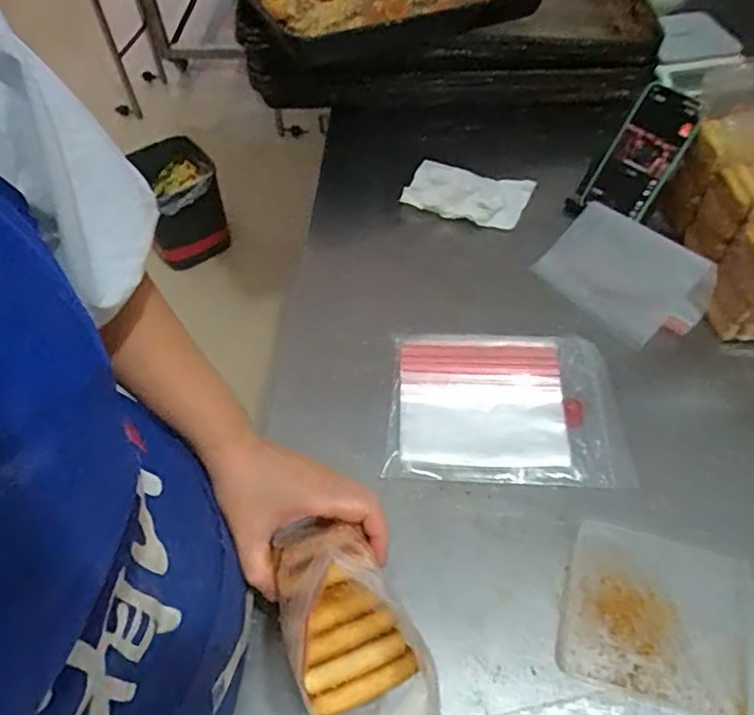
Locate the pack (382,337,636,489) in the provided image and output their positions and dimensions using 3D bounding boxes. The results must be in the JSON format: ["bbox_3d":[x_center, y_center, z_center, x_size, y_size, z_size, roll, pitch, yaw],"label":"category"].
[{"bbox_3d":[0.128,0.047,0.618,0.218,0.026,0.155,2,54,3],"label":"pack"}]

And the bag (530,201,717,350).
[{"bbox_3d":[0.271,-0.100,0.694,0.106,0.063,0.183,-28,58,-17],"label":"bag"}]

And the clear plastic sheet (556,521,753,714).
[{"bbox_3d":[0.227,0.210,0.505,0.140,0.014,0.129,15,56,12],"label":"clear plastic sheet"}]

